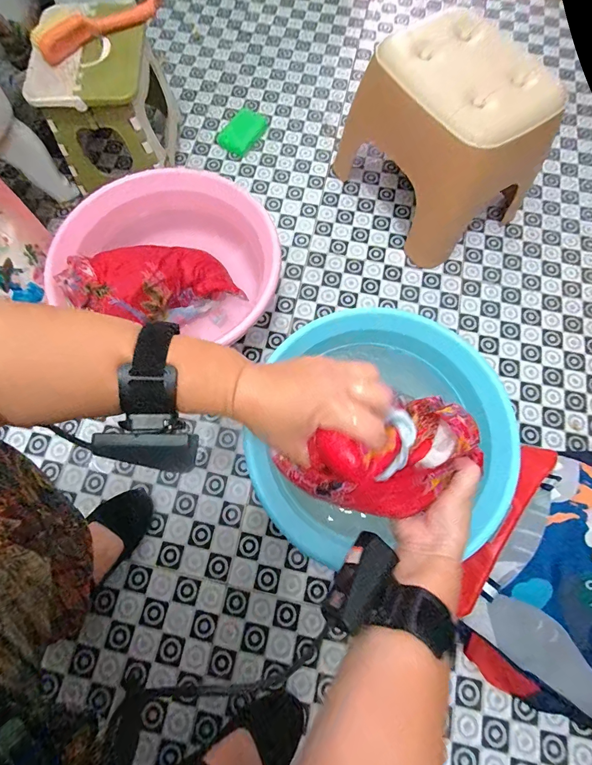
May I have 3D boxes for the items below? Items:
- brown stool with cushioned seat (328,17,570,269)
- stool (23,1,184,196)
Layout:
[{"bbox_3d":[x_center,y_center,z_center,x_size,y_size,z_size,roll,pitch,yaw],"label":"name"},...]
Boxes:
[{"bbox_3d":[0.250,-0.412,0.626,0.215,0.235,0.274,-27,75,-9],"label":"brown stool with cushioned seat"},{"bbox_3d":[-0.348,-0.512,0.666,0.197,0.202,0.226,-9,73,-4],"label":"stool"}]

